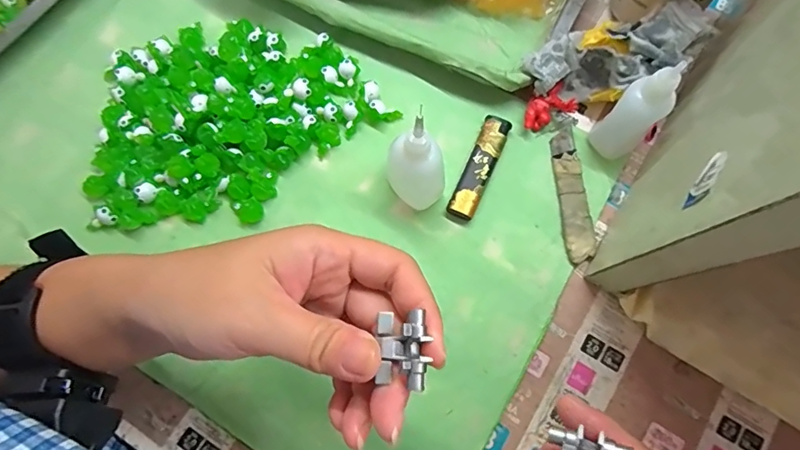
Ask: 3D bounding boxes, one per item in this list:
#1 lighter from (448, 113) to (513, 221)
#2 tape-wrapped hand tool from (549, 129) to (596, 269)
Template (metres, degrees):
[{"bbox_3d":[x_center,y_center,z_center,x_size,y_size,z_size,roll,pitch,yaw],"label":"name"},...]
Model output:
[{"bbox_3d":[0.057,-0.042,0.335,0.019,0.011,0.081,23,78,7],"label":"lighter"},{"bbox_3d":[0.122,-0.022,0.332,0.020,0.005,0.098,-3,76,1],"label":"tape-wrapped hand tool"}]

